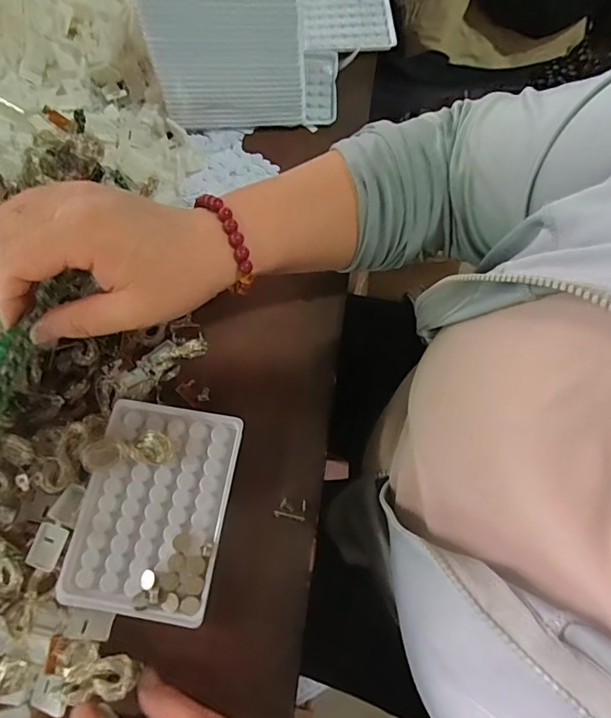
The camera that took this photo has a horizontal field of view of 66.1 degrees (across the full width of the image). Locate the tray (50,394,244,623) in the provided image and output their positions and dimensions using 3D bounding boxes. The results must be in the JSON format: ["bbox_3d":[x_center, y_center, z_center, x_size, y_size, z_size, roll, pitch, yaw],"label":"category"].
[{"bbox_3d":[-0.101,0.099,0.320,0.095,0.016,0.133,9,69,3],"label":"tray"}]

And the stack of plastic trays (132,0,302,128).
[{"bbox_3d":[-0.067,-0.289,0.410,0.130,0.124,0.093,-3,69,-2],"label":"stack of plastic trays"}]

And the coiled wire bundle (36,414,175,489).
[{"bbox_3d":[-0.138,0.057,0.324,0.088,0.019,0.046,-11,69,-5],"label":"coiled wire bundle"}]

